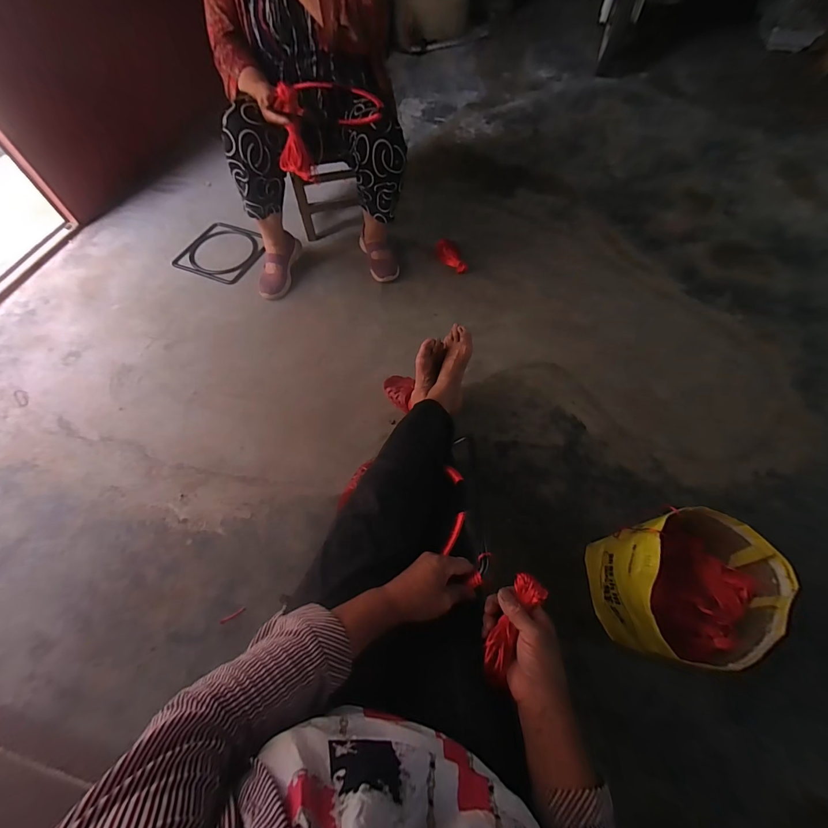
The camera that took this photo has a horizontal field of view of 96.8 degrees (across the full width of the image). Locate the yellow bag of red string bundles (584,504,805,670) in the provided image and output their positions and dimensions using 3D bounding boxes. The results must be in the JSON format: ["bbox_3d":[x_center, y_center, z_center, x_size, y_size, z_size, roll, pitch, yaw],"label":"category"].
[{"bbox_3d":[0.477,0.320,0.696,0.243,0.251,0.217,-20,64,-12],"label":"yellow bag of red string bundles"}]

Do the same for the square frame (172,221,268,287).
[{"bbox_3d":[-0.704,-0.597,1.353,0.287,0.017,0.258,20,68,9],"label":"square frame"}]

